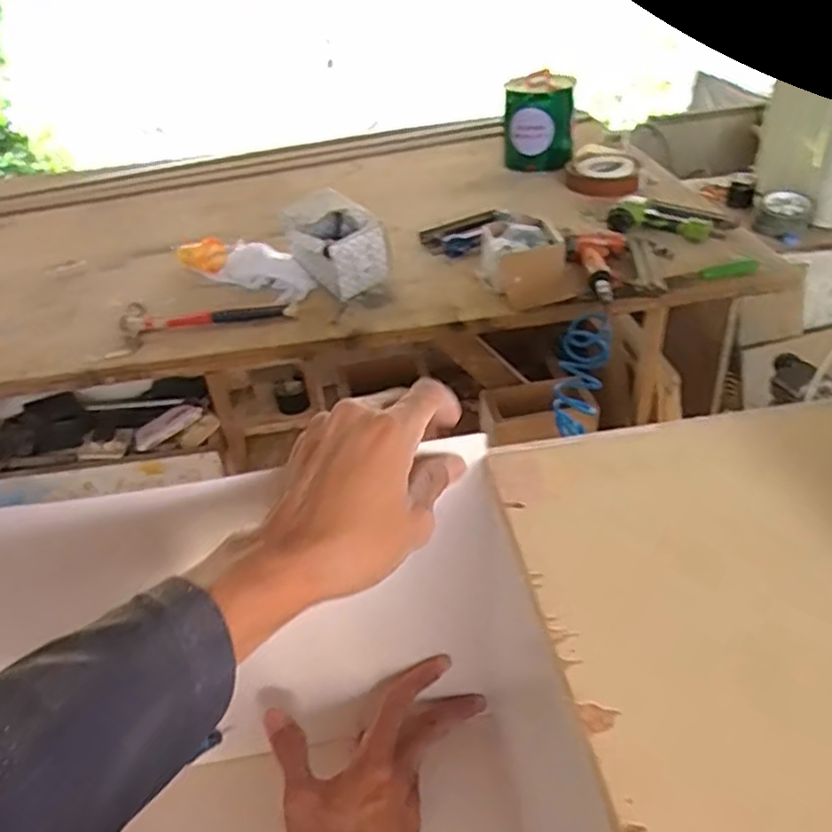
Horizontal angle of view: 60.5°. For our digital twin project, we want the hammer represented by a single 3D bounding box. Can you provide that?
[{"bbox_3d":[-0.384,-0.180,1.319,0.309,0.050,0.103,-11,35,-6],"label":"hammer"}]

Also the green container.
[{"bbox_3d":[0.300,-0.723,1.759,0.173,0.195,0.147,1,36,10],"label":"green container"}]

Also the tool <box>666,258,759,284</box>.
[{"bbox_3d":[0.535,-0.262,1.294,0.169,0.030,0.034,-8,35,-3],"label":"tool"}]

